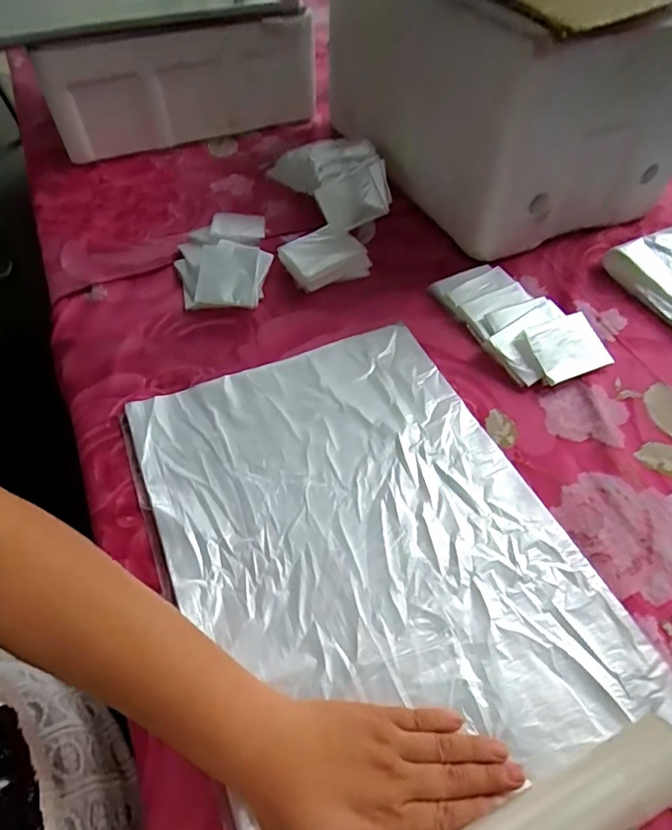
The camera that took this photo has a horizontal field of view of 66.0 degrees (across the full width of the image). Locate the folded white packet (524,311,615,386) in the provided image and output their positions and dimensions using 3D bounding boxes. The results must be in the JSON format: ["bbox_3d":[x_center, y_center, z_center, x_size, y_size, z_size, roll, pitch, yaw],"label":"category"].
[{"bbox_3d":[0.232,-0.068,0.520,0.080,0.007,0.063,-18,74,-17],"label":"folded white packet"}]

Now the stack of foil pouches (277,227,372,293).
[{"bbox_3d":[-0.015,-0.185,0.608,0.093,0.036,0.067,-21,55,-16],"label":"stack of foil pouches"}]

